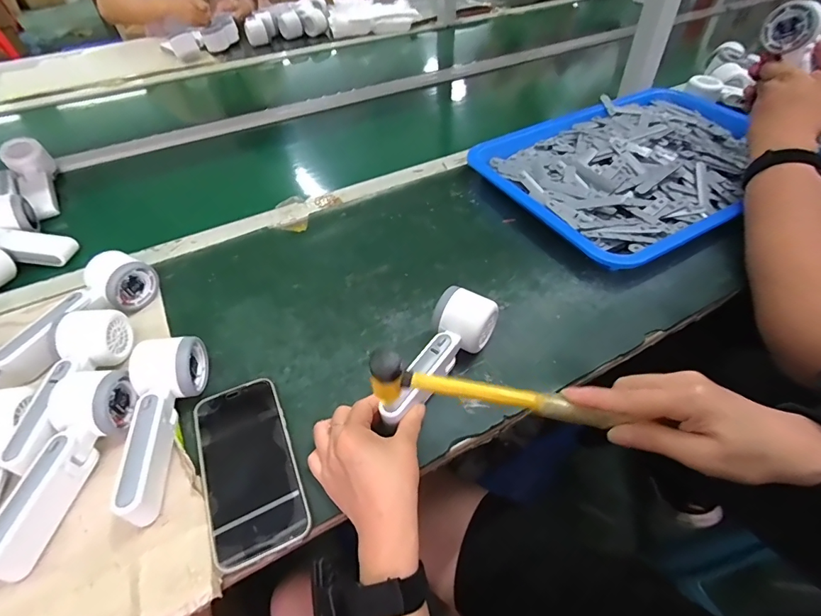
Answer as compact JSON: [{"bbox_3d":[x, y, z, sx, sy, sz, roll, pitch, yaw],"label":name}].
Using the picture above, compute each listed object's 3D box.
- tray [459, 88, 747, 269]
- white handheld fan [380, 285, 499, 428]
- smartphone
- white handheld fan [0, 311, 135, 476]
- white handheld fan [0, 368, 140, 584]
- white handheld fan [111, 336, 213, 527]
[{"bbox_3d":[0.350,-0.227,0.676,0.469,0.062,0.340,-25,50,-21],"label":"tray"},{"bbox_3d":[0.025,0.049,0.429,0.057,0.041,0.160,26,55,24],"label":"white handheld fan"},{"bbox_3d":[-0.146,0.133,0.389,0.079,0.012,0.169,-20,49,-16],"label":"smartphone"},{"bbox_3d":[-0.327,0.072,0.420,0.057,0.050,0.170,-3,46,-1],"label":"white handheld fan"},{"bbox_3d":[-0.295,0.131,0.371,0.058,0.045,0.164,-1,46,1],"label":"white handheld fan"},{"bbox_3d":[-0.230,0.101,0.391,0.052,0.050,0.165,-4,46,-3],"label":"white handheld fan"}]

